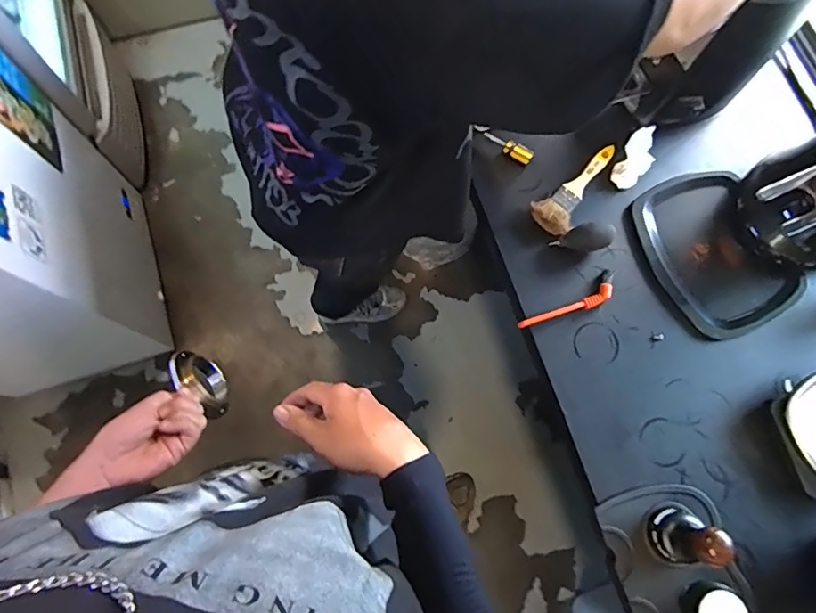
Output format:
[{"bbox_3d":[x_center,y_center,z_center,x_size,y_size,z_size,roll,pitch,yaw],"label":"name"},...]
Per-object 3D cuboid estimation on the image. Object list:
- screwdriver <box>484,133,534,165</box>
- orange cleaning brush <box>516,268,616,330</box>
[{"bbox_3d":[0.155,-0.245,0.777,0.079,0.020,0.020,34,77,7],"label":"screwdriver"},{"bbox_3d":[0.229,-0.001,0.707,0.161,0.014,0.034,-30,78,-9],"label":"orange cleaning brush"}]

